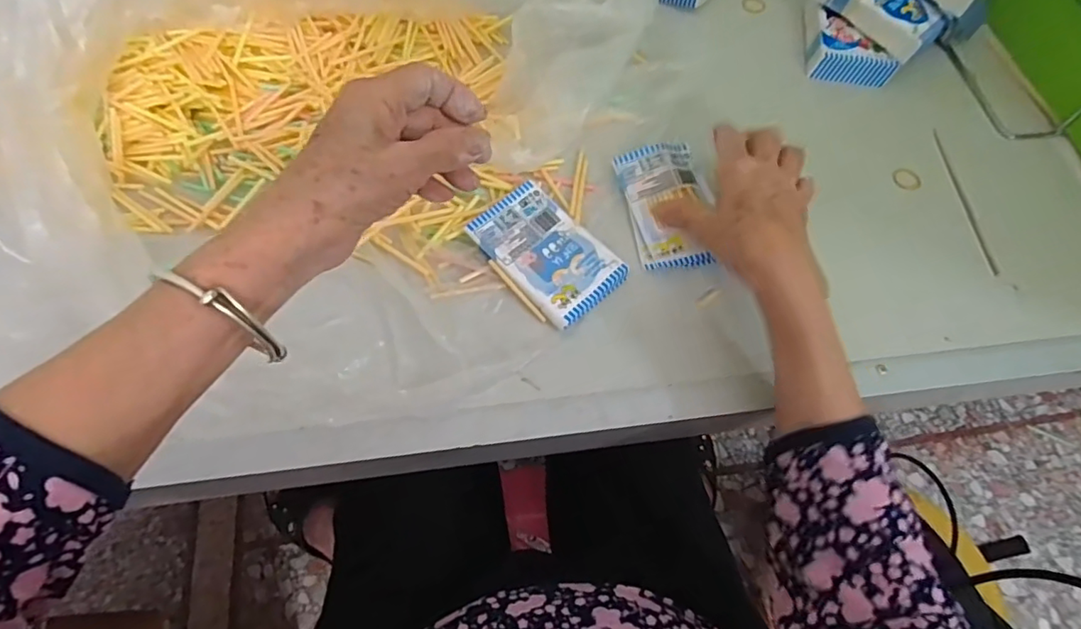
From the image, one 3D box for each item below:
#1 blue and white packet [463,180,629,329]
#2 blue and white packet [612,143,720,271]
[{"bbox_3d":[0.004,-0.047,0.409,0.071,0.008,0.107,-39,75,-15],"label":"blue and white packet"},{"bbox_3d":[0.099,-0.084,0.423,0.064,0.012,0.105,-10,70,-6],"label":"blue and white packet"}]

